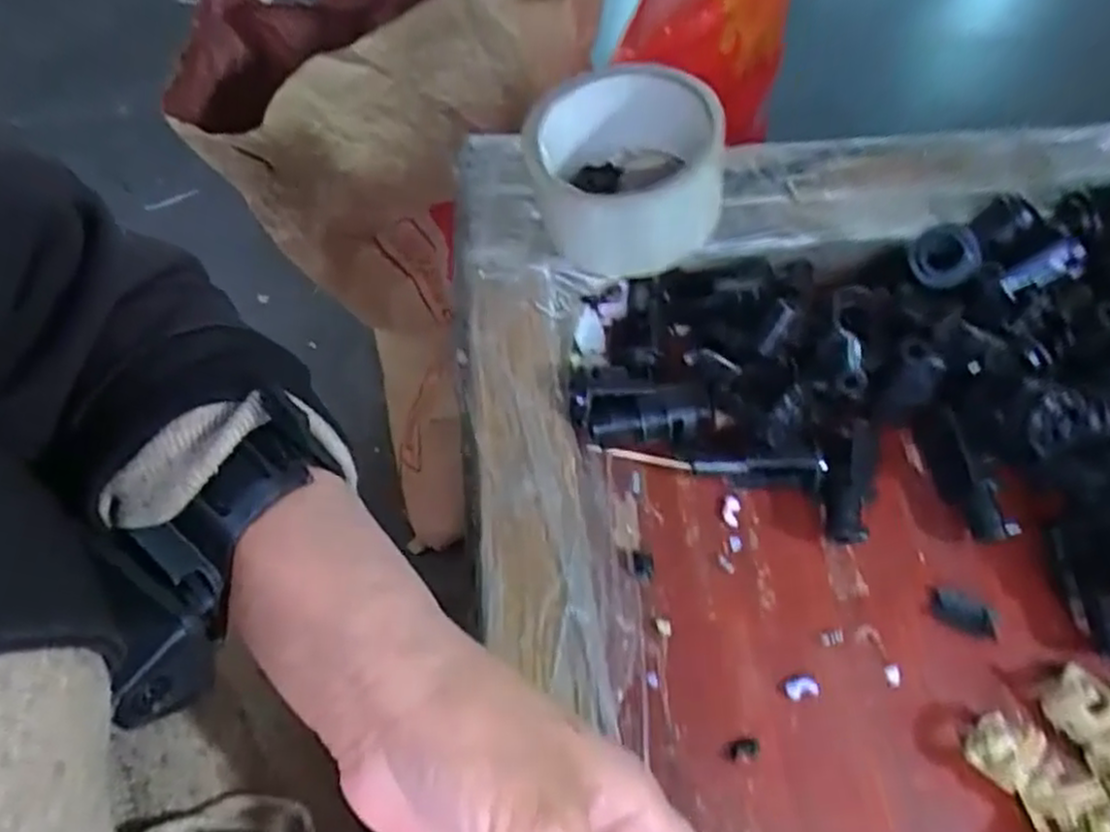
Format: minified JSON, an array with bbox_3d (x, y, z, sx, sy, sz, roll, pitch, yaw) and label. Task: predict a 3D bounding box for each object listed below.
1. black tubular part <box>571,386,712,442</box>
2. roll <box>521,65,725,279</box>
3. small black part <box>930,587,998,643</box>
[{"bbox_3d":[0.038,0.000,0.334,0.059,0.022,0.022,1,58,0],"label":"black tubular part"},{"bbox_3d":[0.034,-0.121,0.363,0.097,0.061,0.087,1,58,0],"label":"roll"},{"bbox_3d":[0.165,0.079,0.307,0.025,0.004,0.013,26,61,15],"label":"small black part"}]

